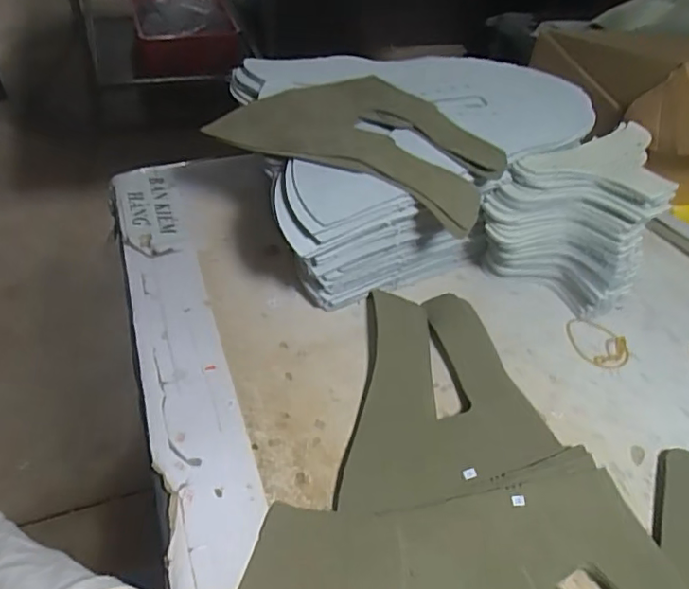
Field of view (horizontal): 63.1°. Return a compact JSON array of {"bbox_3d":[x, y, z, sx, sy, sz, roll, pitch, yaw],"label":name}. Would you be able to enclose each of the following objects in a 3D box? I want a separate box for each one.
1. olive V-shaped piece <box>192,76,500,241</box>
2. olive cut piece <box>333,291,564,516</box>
[{"bbox_3d":[0.018,-0.115,0.406,0.185,0.028,0.113,19,47,11],"label":"olive V-shaped piece"},{"bbox_3d":[0.047,0.061,0.387,0.142,0.014,0.163,-10,49,-16],"label":"olive cut piece"}]

